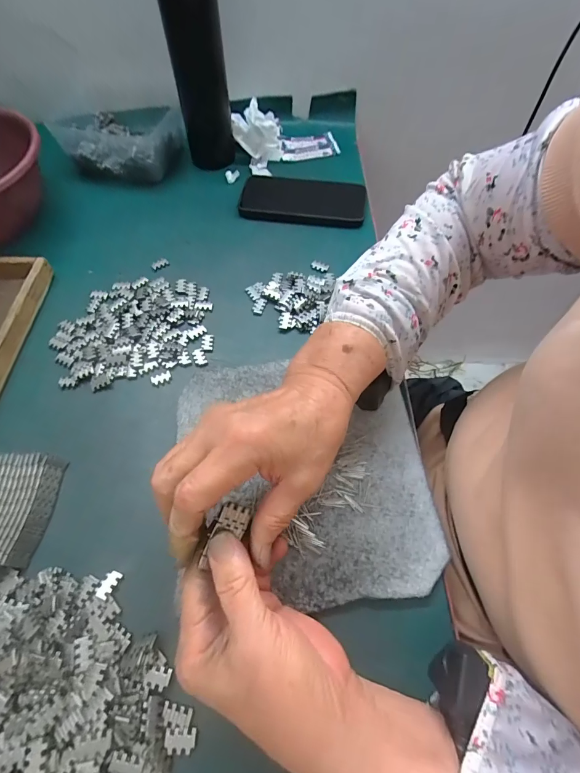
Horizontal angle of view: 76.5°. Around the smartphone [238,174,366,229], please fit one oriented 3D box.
[{"bbox_3d":[0.015,-0.248,0.484,0.163,0.009,0.086,10,61,7],"label":"smartphone"}]

